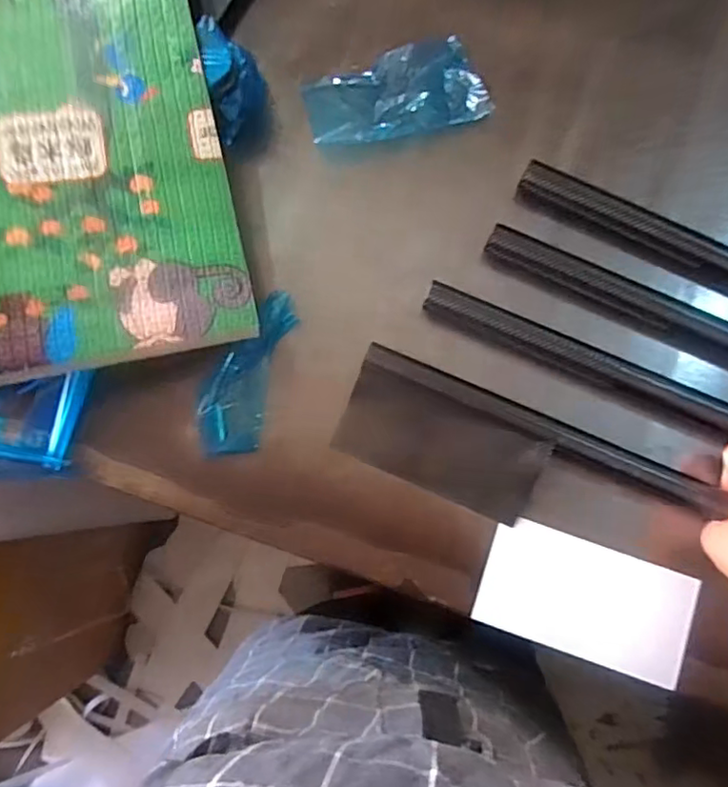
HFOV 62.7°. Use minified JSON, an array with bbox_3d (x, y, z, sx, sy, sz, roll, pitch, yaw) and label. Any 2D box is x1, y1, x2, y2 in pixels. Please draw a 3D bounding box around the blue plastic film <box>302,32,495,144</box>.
[{"bbox_3d":[0.025,-0.249,0.495,0.143,0.008,0.075,-14,82,0],"label":"blue plastic film"}]

